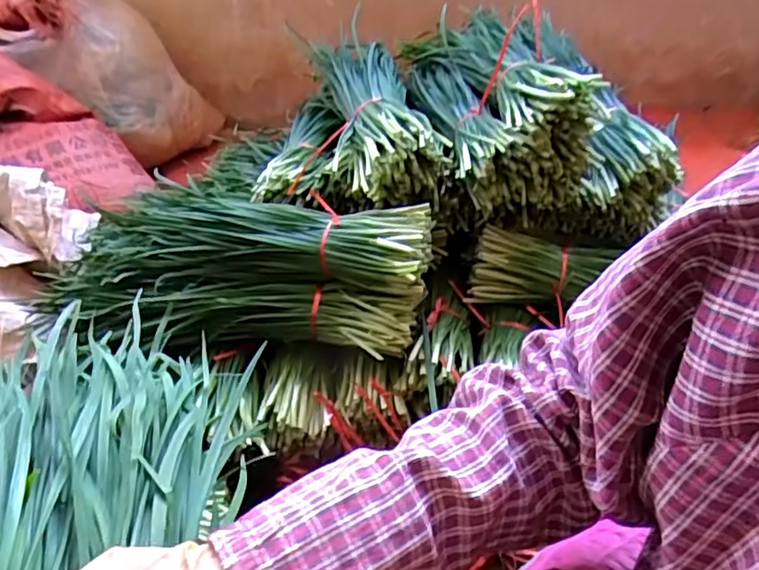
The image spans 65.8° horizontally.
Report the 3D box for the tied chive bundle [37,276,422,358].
[{"bbox_3d":[-0.196,0.038,0.737,0.485,0.082,0.063,3,39,4],"label":"tied chive bundle"}]

